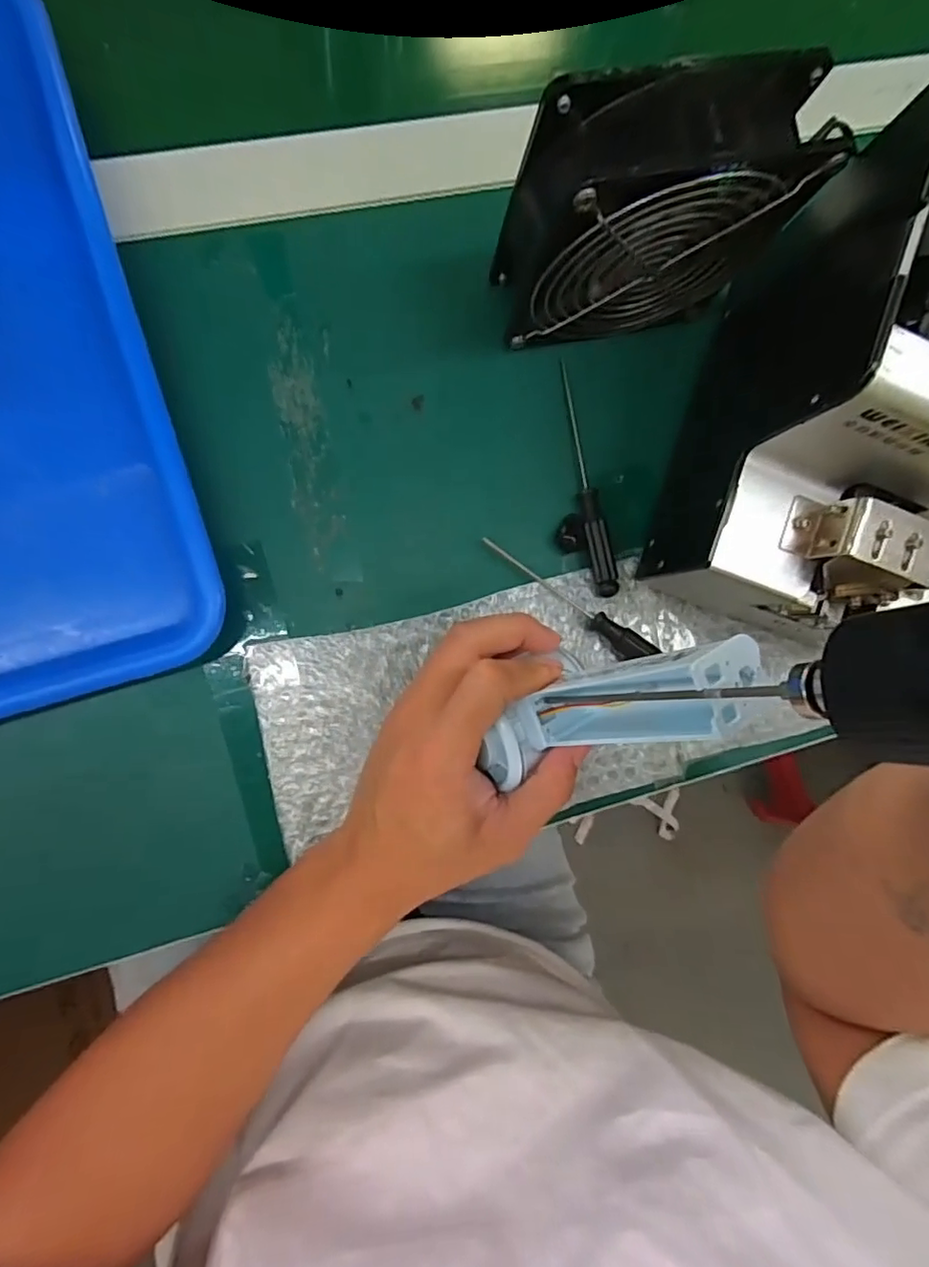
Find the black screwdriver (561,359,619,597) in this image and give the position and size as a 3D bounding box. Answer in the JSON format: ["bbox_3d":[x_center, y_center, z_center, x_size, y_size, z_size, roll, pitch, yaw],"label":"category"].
[{"bbox_3d":[0.067,-0.084,0.322,0.012,0.012,0.128,-10,91,-7],"label":"black screwdriver"}]

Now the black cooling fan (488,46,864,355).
[{"bbox_3d":[0.083,-0.187,0.272,0.123,0.119,0.050,-10,91,-7],"label":"black cooling fan"}]

